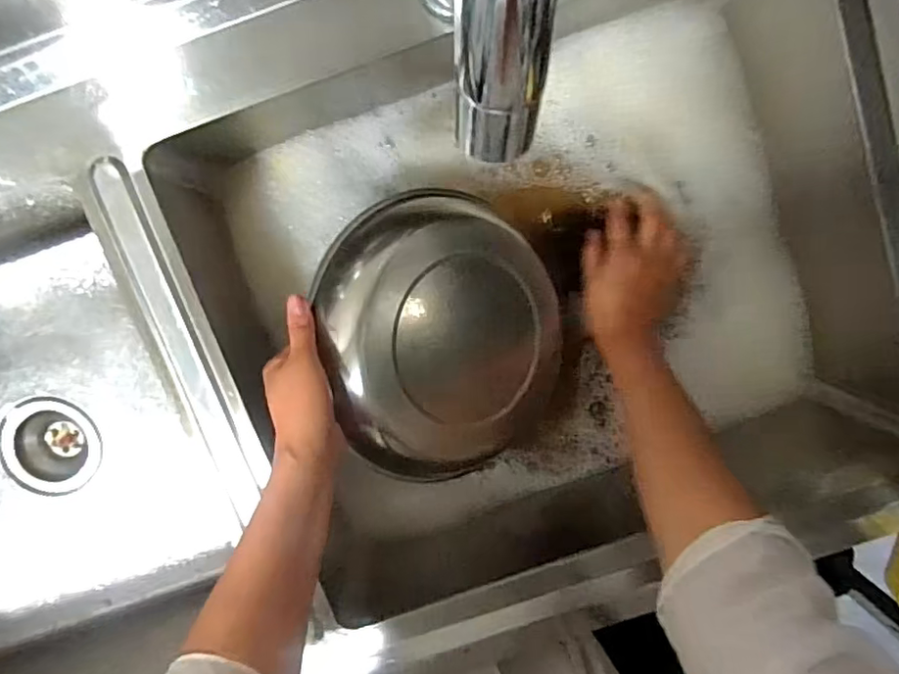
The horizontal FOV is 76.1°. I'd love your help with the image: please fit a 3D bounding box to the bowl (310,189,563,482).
[{"bbox_3d":[-0.006,0.002,0.515,0.217,0.075,0.258,-20,102,-26],"label":"bowl"}]

